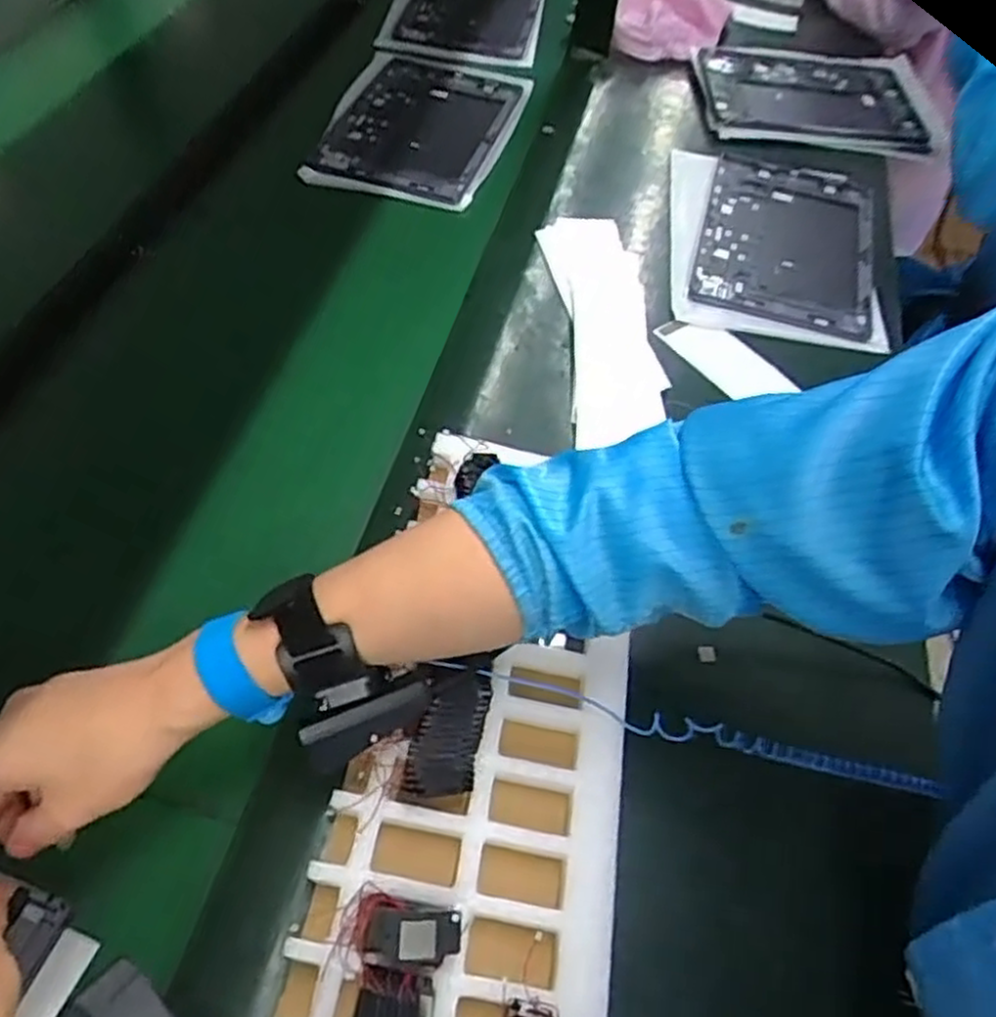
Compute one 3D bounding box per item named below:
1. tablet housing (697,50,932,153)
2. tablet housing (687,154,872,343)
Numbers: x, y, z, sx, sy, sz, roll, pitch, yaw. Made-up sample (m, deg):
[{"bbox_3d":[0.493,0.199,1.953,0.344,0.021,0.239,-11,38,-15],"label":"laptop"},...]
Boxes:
[{"bbox_3d":[0.376,-0.509,0.915,0.257,0.022,0.177,3,58,2],"label":"tablet housing"},{"bbox_3d":[0.288,-0.276,0.752,0.164,0.015,0.258,14,54,7],"label":"tablet housing"}]

